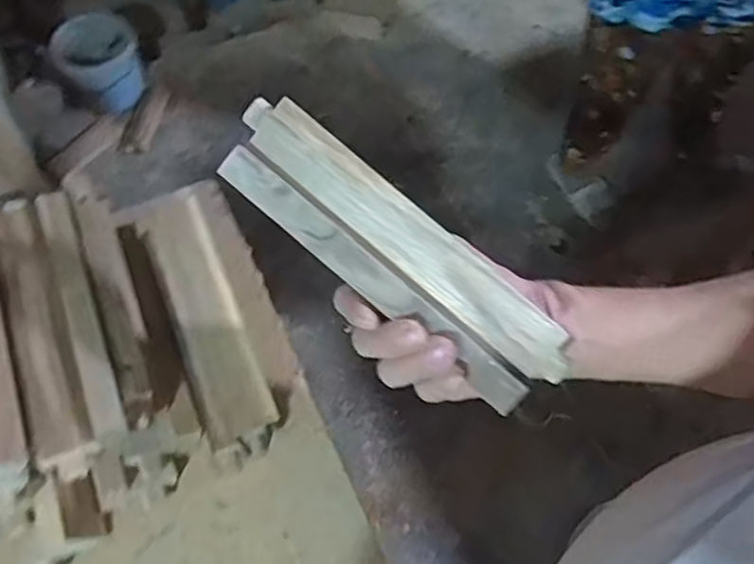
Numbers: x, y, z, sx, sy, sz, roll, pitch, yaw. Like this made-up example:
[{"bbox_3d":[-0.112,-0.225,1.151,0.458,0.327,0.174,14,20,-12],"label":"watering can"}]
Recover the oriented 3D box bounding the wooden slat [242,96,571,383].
[{"bbox_3d":[0.017,-0.029,0.386,0.234,0.009,0.035,40,95,2],"label":"wooden slat"}]

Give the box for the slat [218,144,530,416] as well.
[{"bbox_3d":[-0.002,-0.004,0.374,0.211,0.012,0.024,39,67,3],"label":"slat"}]

